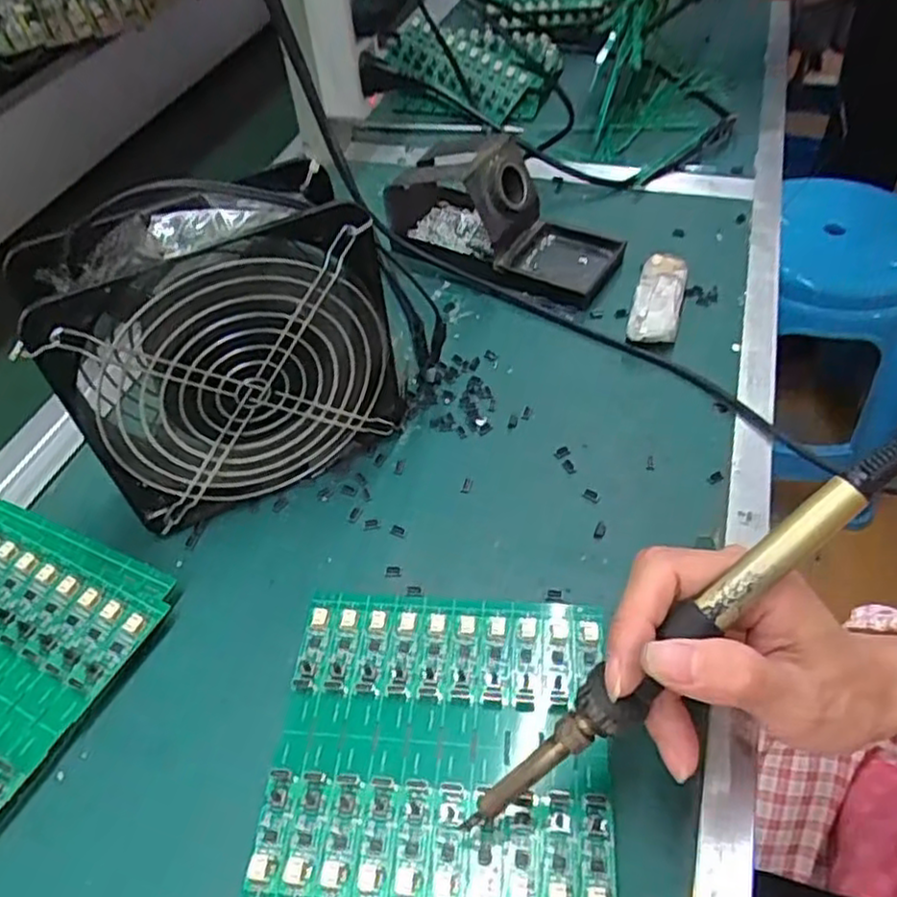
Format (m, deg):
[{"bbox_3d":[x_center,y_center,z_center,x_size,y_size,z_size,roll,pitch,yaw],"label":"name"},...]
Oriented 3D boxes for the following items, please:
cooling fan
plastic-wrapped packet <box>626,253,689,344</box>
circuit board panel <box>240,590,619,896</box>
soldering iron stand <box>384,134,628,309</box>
[{"bbox_3d":[-0.105,-0.048,0.351,0.149,0.156,0.057,-25,52,-16],"label":"cooling fan"},{"bbox_3d":[0.139,-0.100,0.464,0.029,0.022,0.086,12,51,15],"label":"plastic-wrapped packet"},{"bbox_3d":[-0.003,0.123,0.298,0.136,0.005,0.134,2,49,6],"label":"circuit board panel"},{"bbox_3d":[0.036,-0.166,0.496,0.164,0.072,0.077,20,54,21],"label":"soldering iron stand"}]

